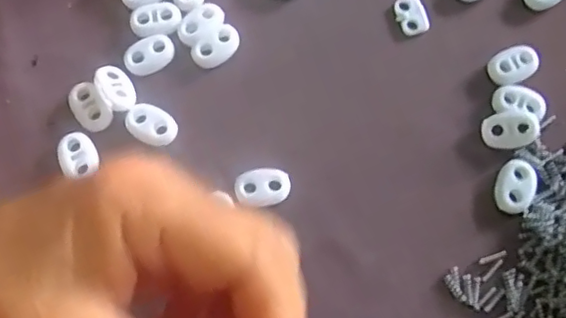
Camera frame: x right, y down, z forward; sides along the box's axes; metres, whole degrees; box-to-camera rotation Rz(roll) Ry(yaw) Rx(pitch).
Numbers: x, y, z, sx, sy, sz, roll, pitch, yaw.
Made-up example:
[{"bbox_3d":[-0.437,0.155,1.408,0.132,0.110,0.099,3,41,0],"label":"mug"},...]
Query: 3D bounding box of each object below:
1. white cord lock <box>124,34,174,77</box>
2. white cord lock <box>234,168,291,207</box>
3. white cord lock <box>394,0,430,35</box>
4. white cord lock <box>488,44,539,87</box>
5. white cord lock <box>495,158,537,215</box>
[{"bbox_3d":[-0.059,-0.046,0.253,0.022,0.005,0.014,-36,79,-8],"label":"white cord lock"},{"bbox_3d":[-0.008,0.012,0.240,0.022,0.005,0.015,-5,77,-1],"label":"white cord lock"},{"bbox_3d":[0.058,-0.065,0.263,0.013,0.004,0.018,-17,77,-4],"label":"white cord lock"},{"bbox_3d":[0.102,-0.041,0.256,0.022,0.007,0.015,-28,78,-6],"label":"white cord lock"},{"bbox_3d":[0.097,0.011,0.240,0.014,0.005,0.023,21,78,5],"label":"white cord lock"}]

